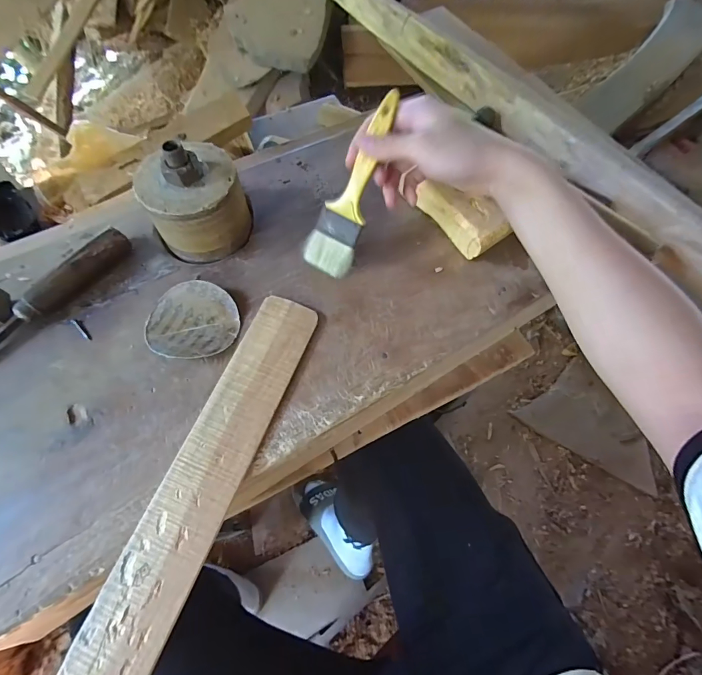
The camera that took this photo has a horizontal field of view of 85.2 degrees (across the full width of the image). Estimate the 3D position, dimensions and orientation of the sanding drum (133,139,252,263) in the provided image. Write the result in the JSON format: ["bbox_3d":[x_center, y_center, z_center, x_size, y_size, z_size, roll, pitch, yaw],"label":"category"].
[{"bbox_3d":[-0.165,-0.150,0.407,0.103,0.094,0.094,-20,67,-12],"label":"sanding drum"}]

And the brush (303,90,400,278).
[{"bbox_3d":[0.002,-0.147,0.384,0.052,0.178,0.016,33,32,12],"label":"brush"}]

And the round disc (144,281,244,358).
[{"bbox_3d":[-0.163,-0.017,0.390,0.091,0.014,0.082,-1,64,-4],"label":"round disc"}]

